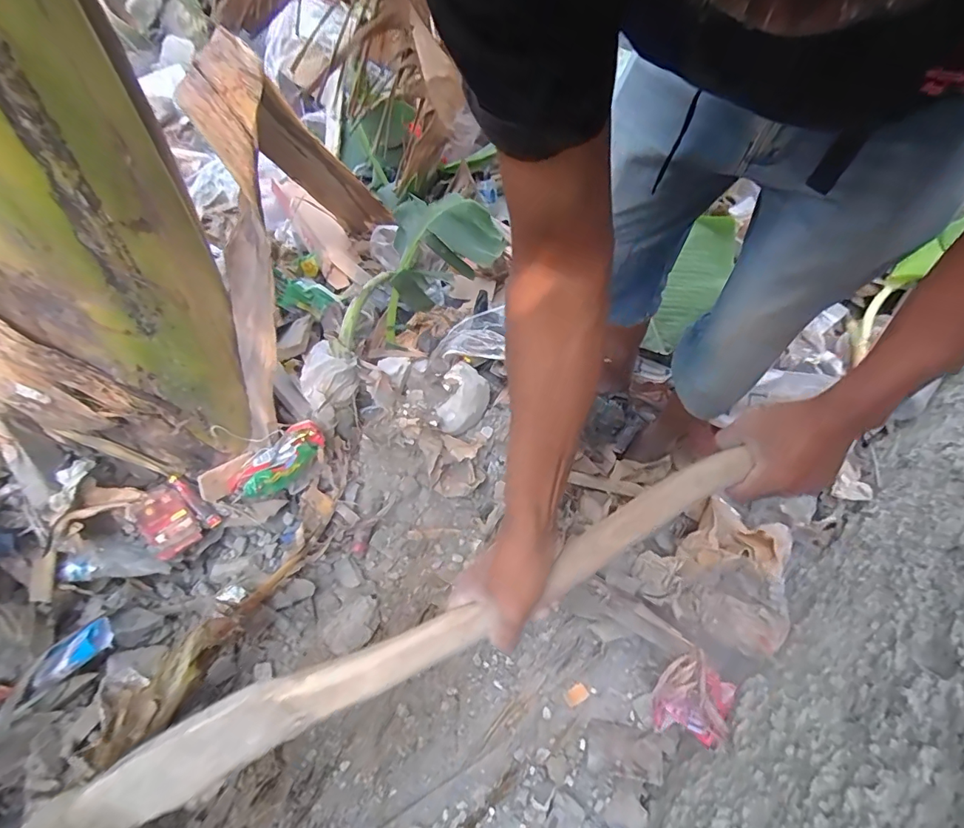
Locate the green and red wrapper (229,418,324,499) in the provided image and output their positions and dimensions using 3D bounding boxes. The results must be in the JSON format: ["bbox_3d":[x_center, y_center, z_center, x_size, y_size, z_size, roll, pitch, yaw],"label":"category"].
[{"bbox_3d":[-0.376,0.087,0.848,0.189,0.065,0.070,-31,67,-13],"label":"green and red wrapper"}]

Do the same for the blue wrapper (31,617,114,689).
[{"bbox_3d":[-0.595,0.346,0.678,0.104,0.025,0.043,-32,67,-14],"label":"blue wrapper"}]

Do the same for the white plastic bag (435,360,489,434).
[{"bbox_3d":[-0.040,-0.023,0.944,0.094,0.040,0.151,20,93,-14],"label":"white plastic bag"}]

